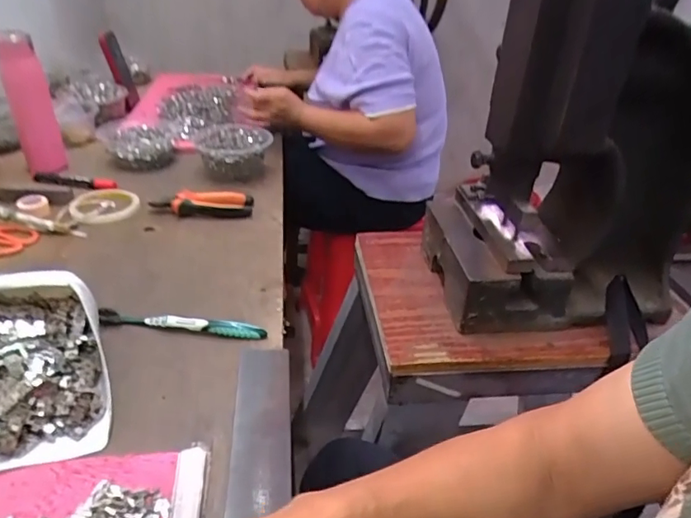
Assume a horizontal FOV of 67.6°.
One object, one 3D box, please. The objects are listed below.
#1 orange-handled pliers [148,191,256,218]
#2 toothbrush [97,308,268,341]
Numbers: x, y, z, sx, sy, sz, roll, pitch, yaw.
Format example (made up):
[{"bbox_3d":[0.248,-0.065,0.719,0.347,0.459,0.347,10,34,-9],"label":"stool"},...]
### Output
[{"bbox_3d":[-0.218,-0.086,0.793,0.150,0.034,0.040,-7,33,-15],"label":"orange-handled pliers"},{"bbox_3d":[-0.176,0.068,0.558,0.179,0.016,0.018,6,32,2],"label":"toothbrush"}]

